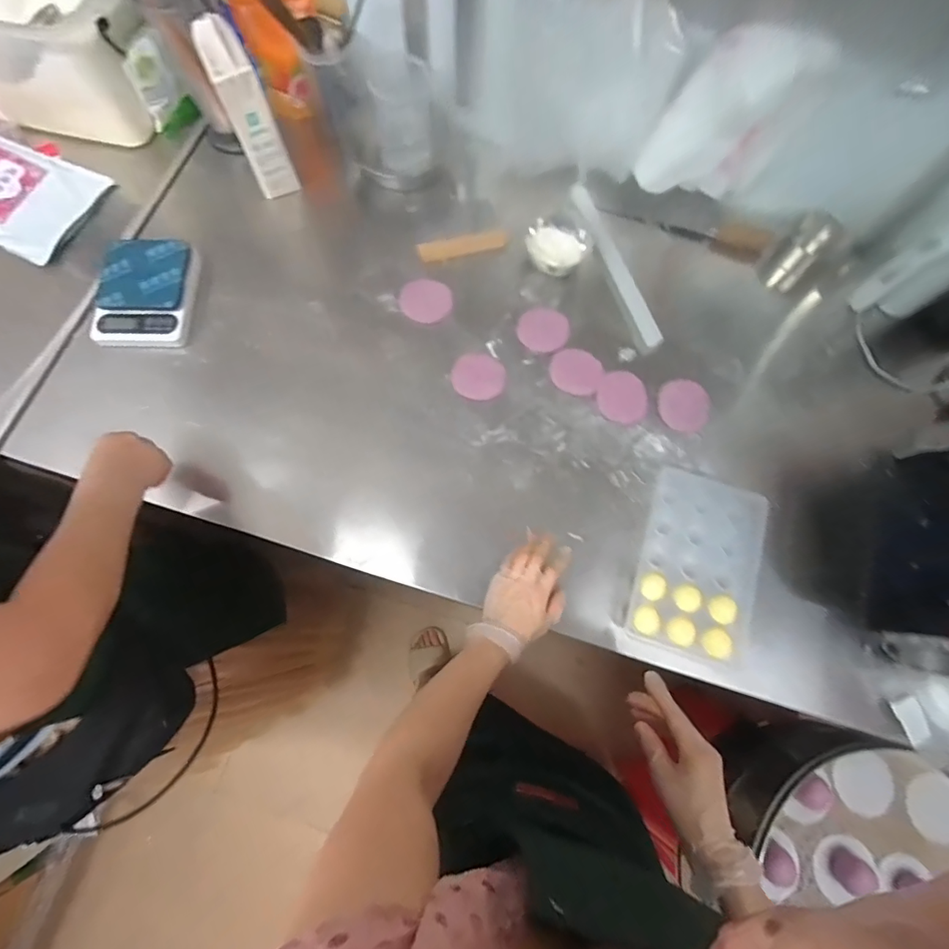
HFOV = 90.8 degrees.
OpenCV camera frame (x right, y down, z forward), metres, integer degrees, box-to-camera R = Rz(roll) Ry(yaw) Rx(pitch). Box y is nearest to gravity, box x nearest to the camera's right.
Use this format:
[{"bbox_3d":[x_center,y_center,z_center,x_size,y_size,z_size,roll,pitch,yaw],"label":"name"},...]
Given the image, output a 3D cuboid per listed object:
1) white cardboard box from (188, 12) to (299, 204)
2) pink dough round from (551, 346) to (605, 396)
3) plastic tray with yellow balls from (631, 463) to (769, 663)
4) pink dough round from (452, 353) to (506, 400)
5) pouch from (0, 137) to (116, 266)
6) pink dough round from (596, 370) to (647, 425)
[{"bbox_3d":[-0.348,-0.557,0.725,0.064,0.193,0.103,-25,76,-9],"label":"white cardboard box"},{"bbox_3d":[0.159,-0.163,0.731,0.078,0.012,0.071,0,73,-1],"label":"pink dough round"},{"bbox_3d":[0.308,0.120,0.640,0.149,0.033,0.236,18,74,4],"label":"plastic tray with yellow balls"},{"bbox_3d":[0.006,-0.152,0.725,0.080,0.007,0.077,0,73,-1],"label":"pink dough round"},{"bbox_3d":[-0.768,-0.458,0.760,0.250,0.072,0.194,16,74,3],"label":"pouch"},{"bbox_3d":[0.227,-0.119,0.718,0.077,0.015,0.076,0,73,-1],"label":"pink dough round"}]

